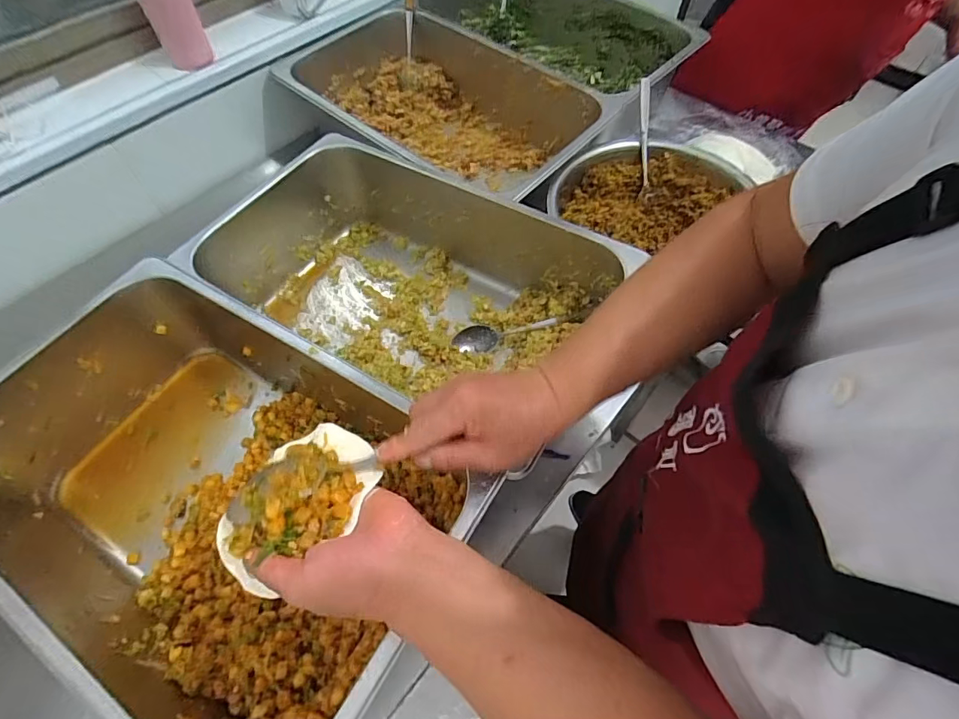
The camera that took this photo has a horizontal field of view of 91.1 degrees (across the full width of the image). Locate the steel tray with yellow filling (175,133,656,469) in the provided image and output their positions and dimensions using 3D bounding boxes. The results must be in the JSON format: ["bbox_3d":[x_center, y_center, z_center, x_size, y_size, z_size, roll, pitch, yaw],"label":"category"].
[{"bbox_3d":[-0.102,-0.087,0.645,0.511,0.158,0.359,30,66,18],"label":"steel tray with yellow filling"}]

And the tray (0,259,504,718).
[{"bbox_3d":[-0.276,0.137,0.509,0.510,0.163,0.319,29,65,17],"label":"tray"}]

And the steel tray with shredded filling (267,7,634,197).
[{"bbox_3d":[-0.079,-0.433,0.857,0.525,0.158,0.361,31,66,18],"label":"steel tray with shredded filling"}]

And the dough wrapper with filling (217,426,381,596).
[{"bbox_3d":[-0.135,0.101,0.341,0.086,0.037,0.122,23,64,14],"label":"dough wrapper with filling"}]

